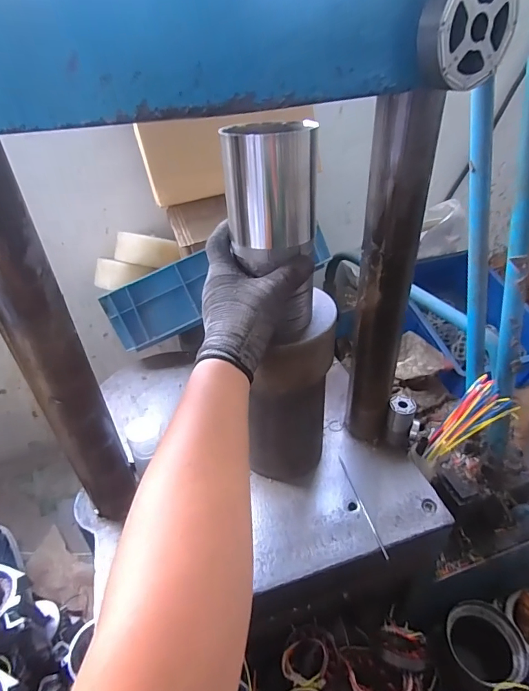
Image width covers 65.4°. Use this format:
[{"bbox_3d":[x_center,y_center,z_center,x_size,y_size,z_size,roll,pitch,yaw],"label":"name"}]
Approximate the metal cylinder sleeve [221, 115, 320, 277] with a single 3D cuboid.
[{"bbox_3d":[0.009,-0.149,0.407,0.072,0.117,0.083,22,44,30],"label":"metal cylinder sleeve"}]

